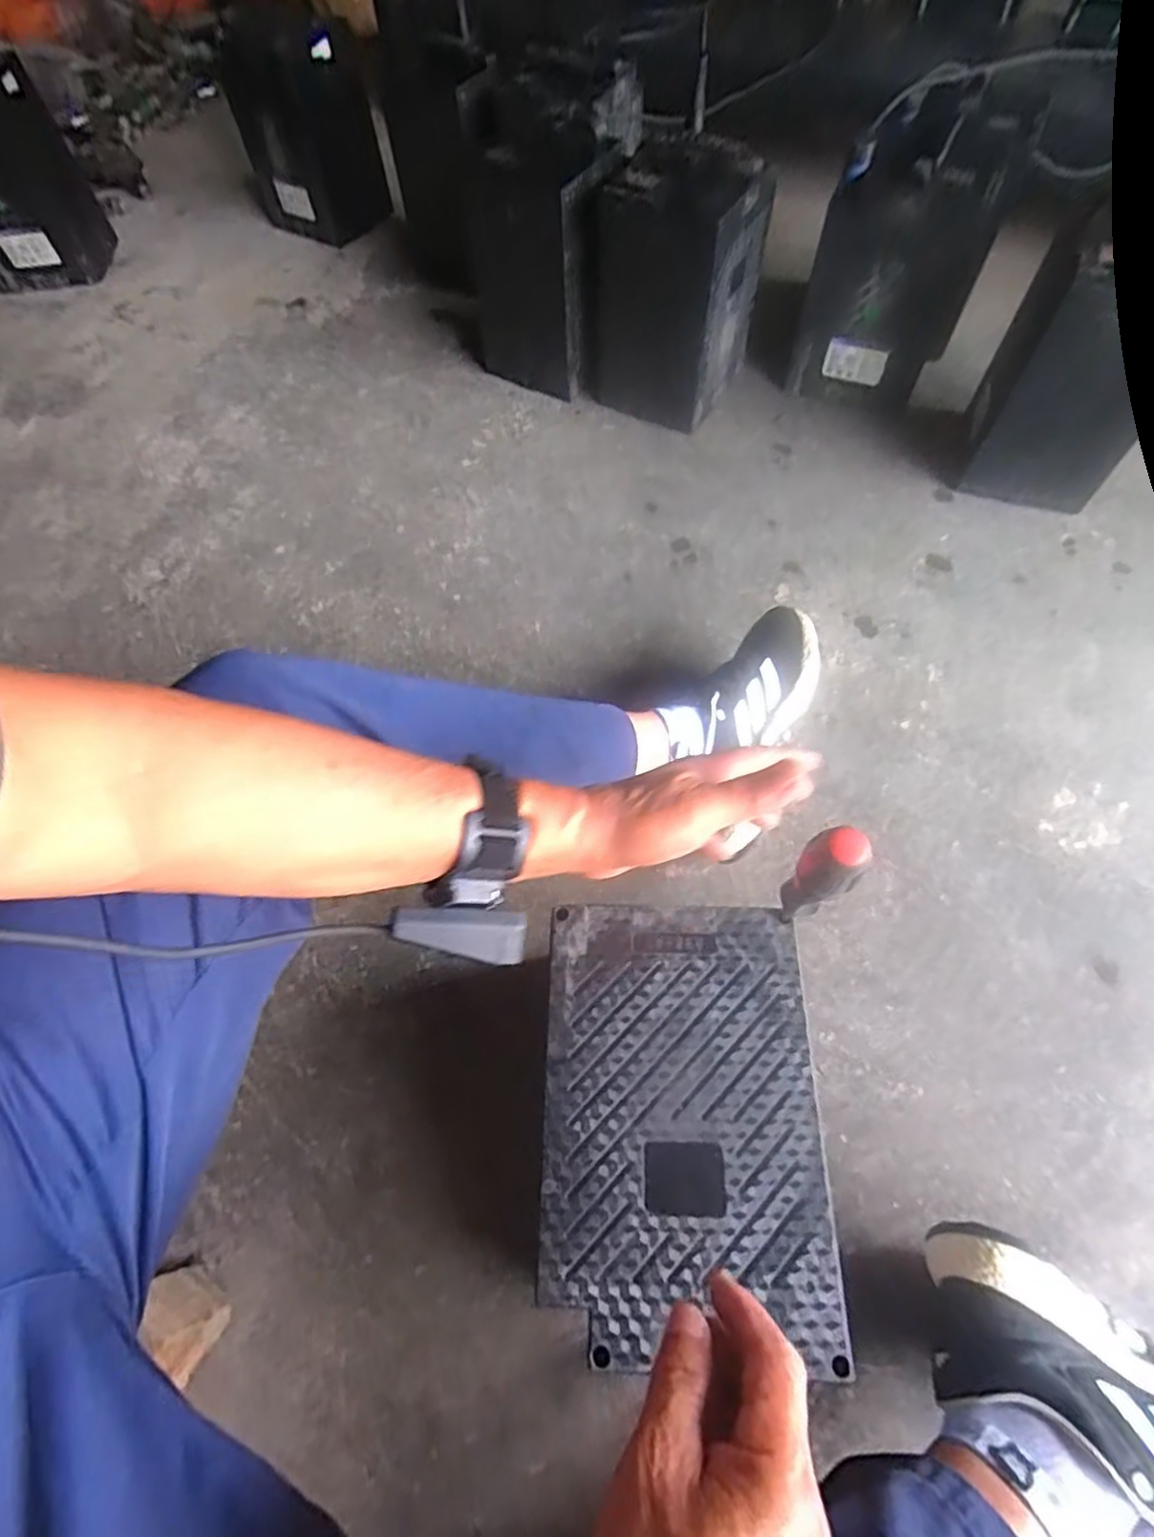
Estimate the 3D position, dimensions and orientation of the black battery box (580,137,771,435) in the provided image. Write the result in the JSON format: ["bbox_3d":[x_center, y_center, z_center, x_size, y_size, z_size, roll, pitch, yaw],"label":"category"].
[{"bbox_3d":[0.123,-0.640,0.885,0.191,0.284,0.164,25,67,13],"label":"black battery box"}]

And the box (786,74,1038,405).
[{"bbox_3d":[0.435,-0.685,0.896,0.193,0.278,0.225,23,67,13],"label":"box"}]

